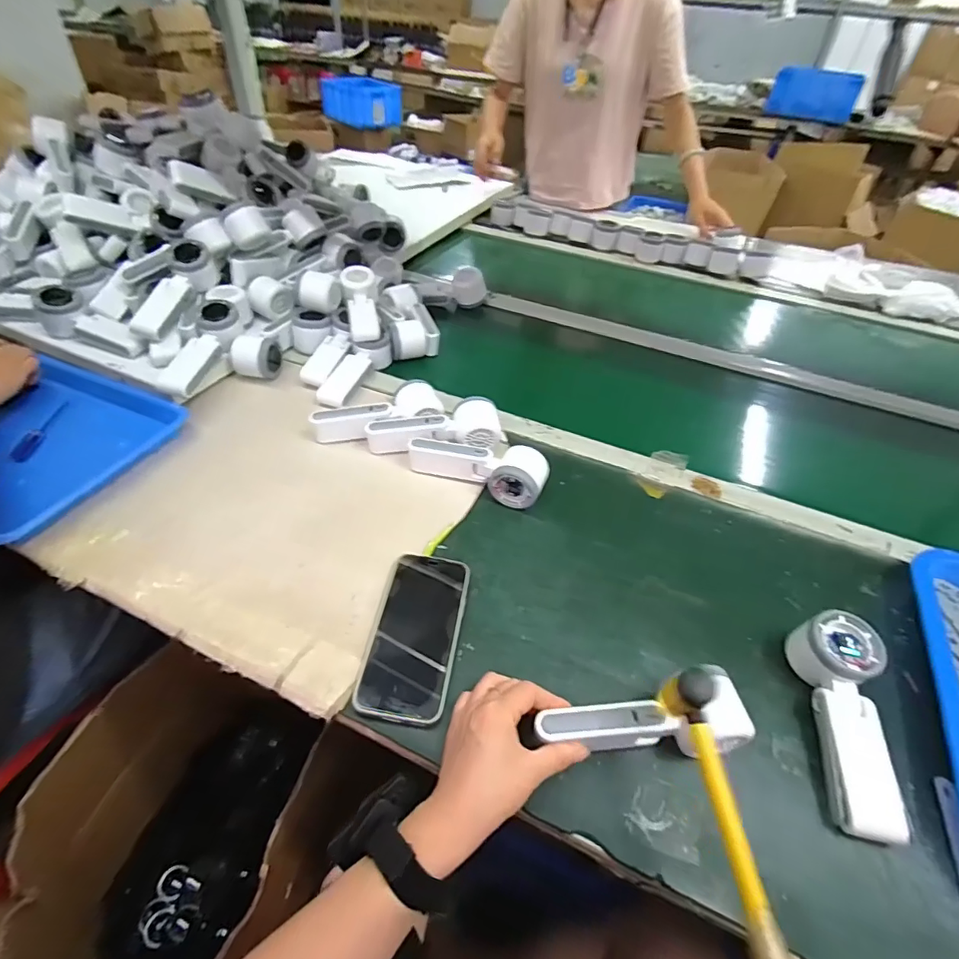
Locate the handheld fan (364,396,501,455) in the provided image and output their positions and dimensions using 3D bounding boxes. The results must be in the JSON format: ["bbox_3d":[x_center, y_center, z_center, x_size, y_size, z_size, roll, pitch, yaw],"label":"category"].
[{"bbox_3d":[-0.058,-0.065,0.640,0.168,0.048,0.064,-2,44,-7],"label":"handheld fan"}]

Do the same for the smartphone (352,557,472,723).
[{"bbox_3d":[-0.060,0.139,0.466,0.082,0.011,0.160,9,44,4],"label":"smartphone"}]

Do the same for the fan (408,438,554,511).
[{"bbox_3d":[-0.002,-0.020,0.599,0.167,0.050,0.059,20,46,15],"label":"fan"}]

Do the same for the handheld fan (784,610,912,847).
[{"bbox_3d":[0.301,0.194,0.407,0.054,0.058,0.160,12,44,8],"label":"handheld fan"}]

